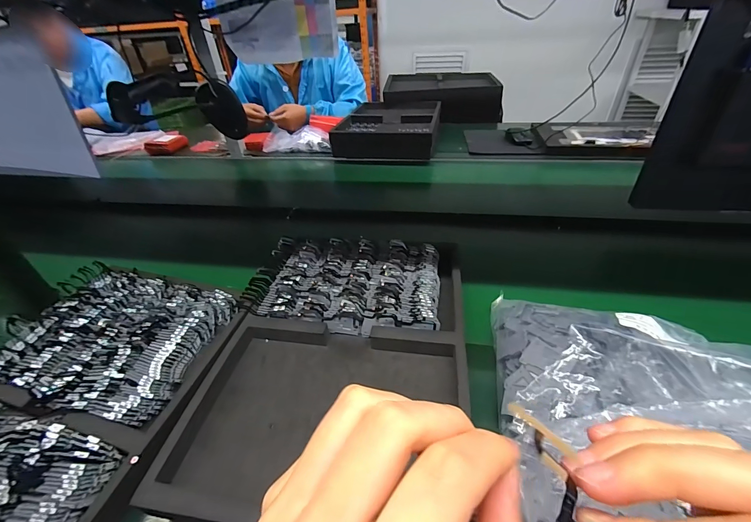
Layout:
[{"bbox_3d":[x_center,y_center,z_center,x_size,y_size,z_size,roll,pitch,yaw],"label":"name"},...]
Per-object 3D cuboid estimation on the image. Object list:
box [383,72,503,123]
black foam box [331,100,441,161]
[{"bbox_3d":[0.260,-0.666,1.339,0.442,0.115,0.311,-1,38,4],"label":"box"},{"bbox_3d":[0.036,-0.411,1.053,0.303,0.078,0.246,4,38,10],"label":"black foam box"}]

